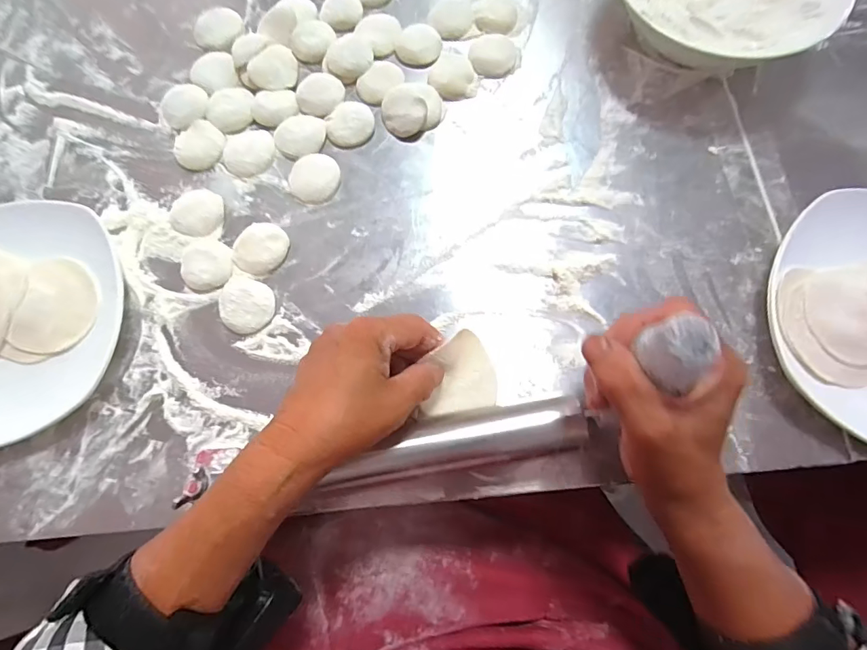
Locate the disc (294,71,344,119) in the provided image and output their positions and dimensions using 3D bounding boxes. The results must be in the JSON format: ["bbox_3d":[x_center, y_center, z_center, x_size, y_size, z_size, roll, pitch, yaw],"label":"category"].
[{"bbox_3d":[-0.096,-0.194,0.378,0.039,0.005,0.040,-1,73,2],"label":"disc"}]

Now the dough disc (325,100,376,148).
[{"bbox_3d":[-0.068,-0.165,0.368,0.036,0.005,0.039,-1,73,2],"label":"dough disc"}]

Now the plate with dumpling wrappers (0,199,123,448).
[{"bbox_3d":[-0.316,-0.006,0.326,0.175,0.023,0.175,-15,73,-2],"label":"plate with dumpling wrappers"}]

